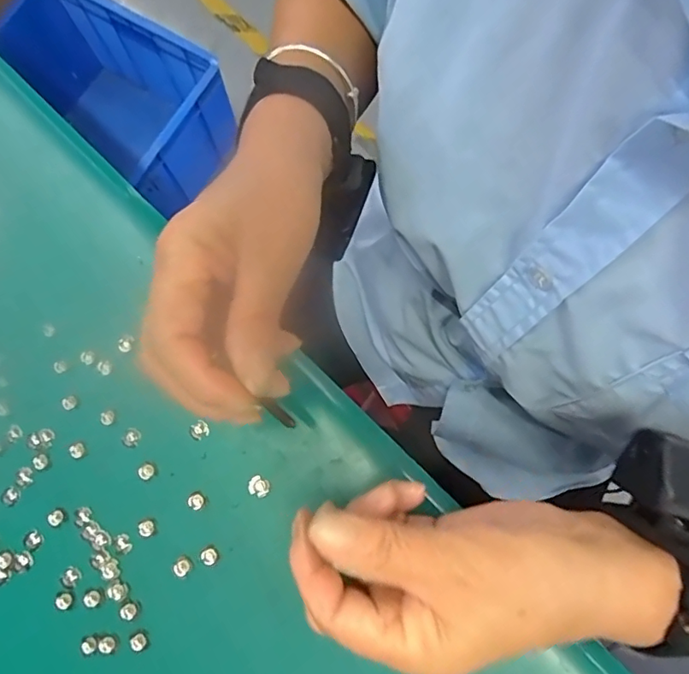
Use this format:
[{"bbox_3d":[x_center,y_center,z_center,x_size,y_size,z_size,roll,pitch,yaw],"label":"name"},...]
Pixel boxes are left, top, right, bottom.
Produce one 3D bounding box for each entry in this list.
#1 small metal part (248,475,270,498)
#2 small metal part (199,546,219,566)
[{"bbox_3d":[-0.045,0.079,0.275,0.011,0.004,0.010,0,78,1],"label":"small metal part"},{"bbox_3d":[-0.070,0.114,0.271,0.009,0.004,0.009,0,78,1],"label":"small metal part"}]

